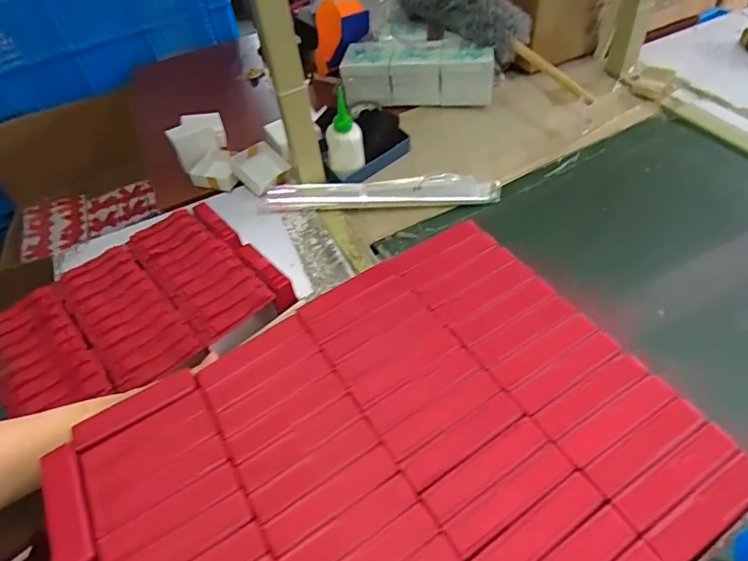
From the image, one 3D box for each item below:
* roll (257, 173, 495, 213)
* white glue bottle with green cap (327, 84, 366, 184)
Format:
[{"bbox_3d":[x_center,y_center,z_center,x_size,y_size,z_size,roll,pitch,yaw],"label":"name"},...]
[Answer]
[{"bbox_3d":[0.008,-0.140,0.782,0.376,0.031,0.052,-4,49,4],"label":"roll"},{"bbox_3d":[-0.048,-0.226,0.775,0.059,0.123,0.049,-13,49,-3],"label":"white glue bottle with green cap"}]

